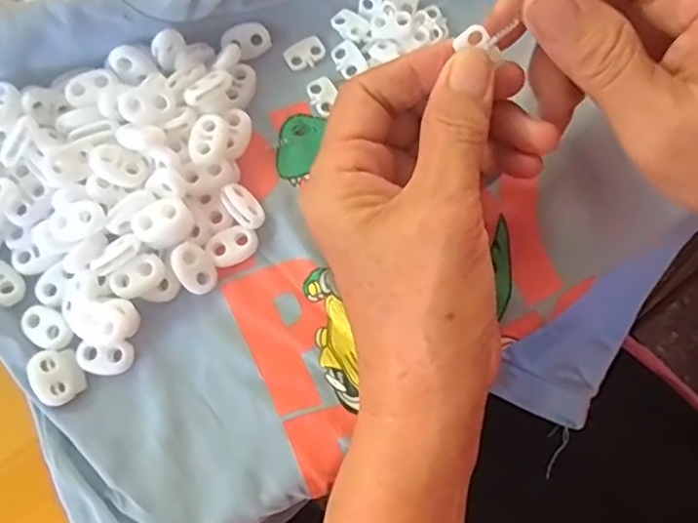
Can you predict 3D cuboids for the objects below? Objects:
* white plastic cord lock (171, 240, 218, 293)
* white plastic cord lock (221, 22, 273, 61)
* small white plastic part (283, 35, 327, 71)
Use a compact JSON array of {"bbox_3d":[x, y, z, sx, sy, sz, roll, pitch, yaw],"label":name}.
[{"bbox_3d":[-0.065,0.003,0.259,0.016,0.005,0.022,-31,100,-24],"label":"white plastic cord lock"},{"bbox_3d":[-0.046,-0.100,0.282,0.021,0.004,0.015,-26,113,-9],"label":"white plastic cord lock"},{"bbox_3d":[-0.020,-0.097,0.287,0.019,0.004,0.014,-34,80,-8],"label":"small white plastic part"}]

